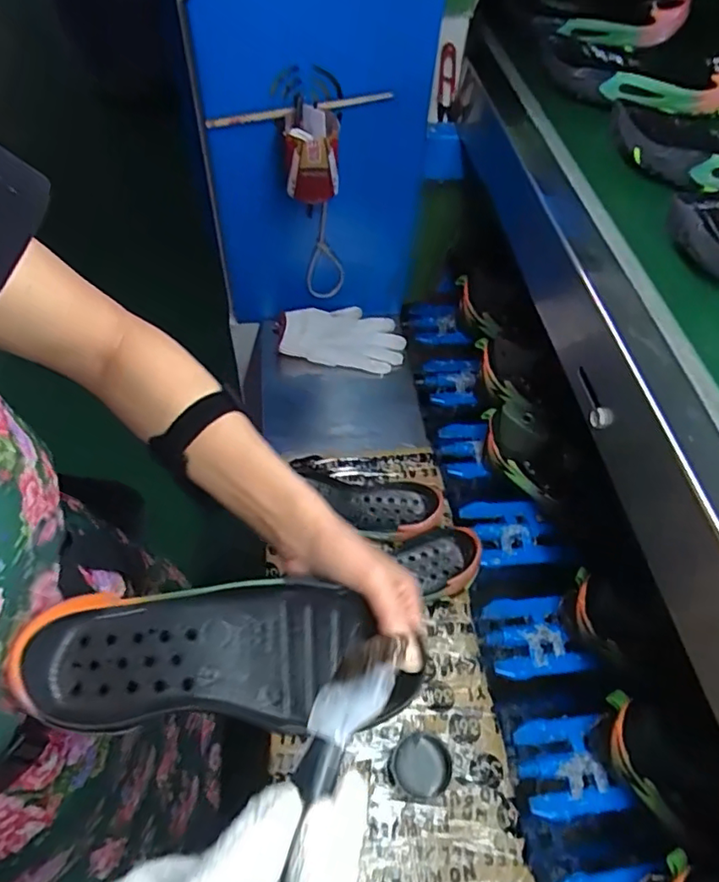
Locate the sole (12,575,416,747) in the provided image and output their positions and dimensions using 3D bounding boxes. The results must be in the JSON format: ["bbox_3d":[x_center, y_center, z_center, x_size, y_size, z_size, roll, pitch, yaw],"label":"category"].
[{"bbox_3d":[-0.083,0.133,0.359,0.225,0.034,0.084,5,49,-7],"label":"sole"}]

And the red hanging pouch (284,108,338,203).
[{"bbox_3d":[-0.058,-0.348,0.704,0.063,0.091,0.056,0,49,-6],"label":"red hanging pouch"}]

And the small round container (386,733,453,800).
[{"bbox_3d":[0.061,0.327,0.578,0.060,0.018,0.054,16,50,8],"label":"small round container"}]

